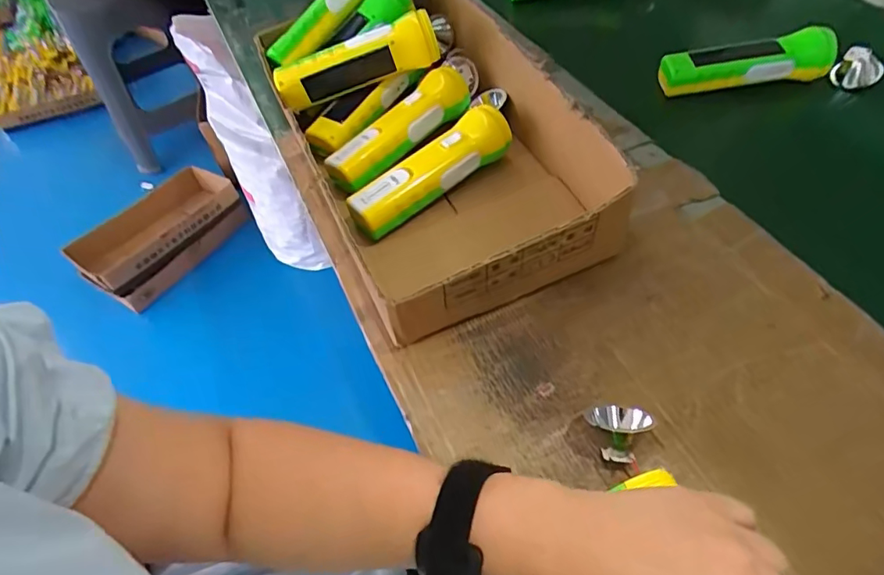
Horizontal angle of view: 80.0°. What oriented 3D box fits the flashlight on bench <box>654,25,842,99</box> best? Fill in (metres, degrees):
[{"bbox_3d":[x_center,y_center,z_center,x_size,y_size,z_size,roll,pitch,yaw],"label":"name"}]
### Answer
[{"bbox_3d":[0.321,-0.240,0.562,0.172,0.051,0.044,-5,52,2],"label":"flashlight on bench"}]

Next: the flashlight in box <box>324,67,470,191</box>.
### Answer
[{"bbox_3d":[-0.041,-0.162,0.527,0.165,0.041,0.048,-39,59,-21],"label":"flashlight in box"}]

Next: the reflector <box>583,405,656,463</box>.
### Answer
[{"bbox_3d":[0.118,0.095,0.346,0.035,0.027,0.041,-14,10,2],"label":"reflector"}]

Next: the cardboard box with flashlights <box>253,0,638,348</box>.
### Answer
[{"bbox_3d":[-0.025,-0.163,0.505,0.220,0.108,0.418,-22,54,-12],"label":"cardboard box with flashlights"}]

